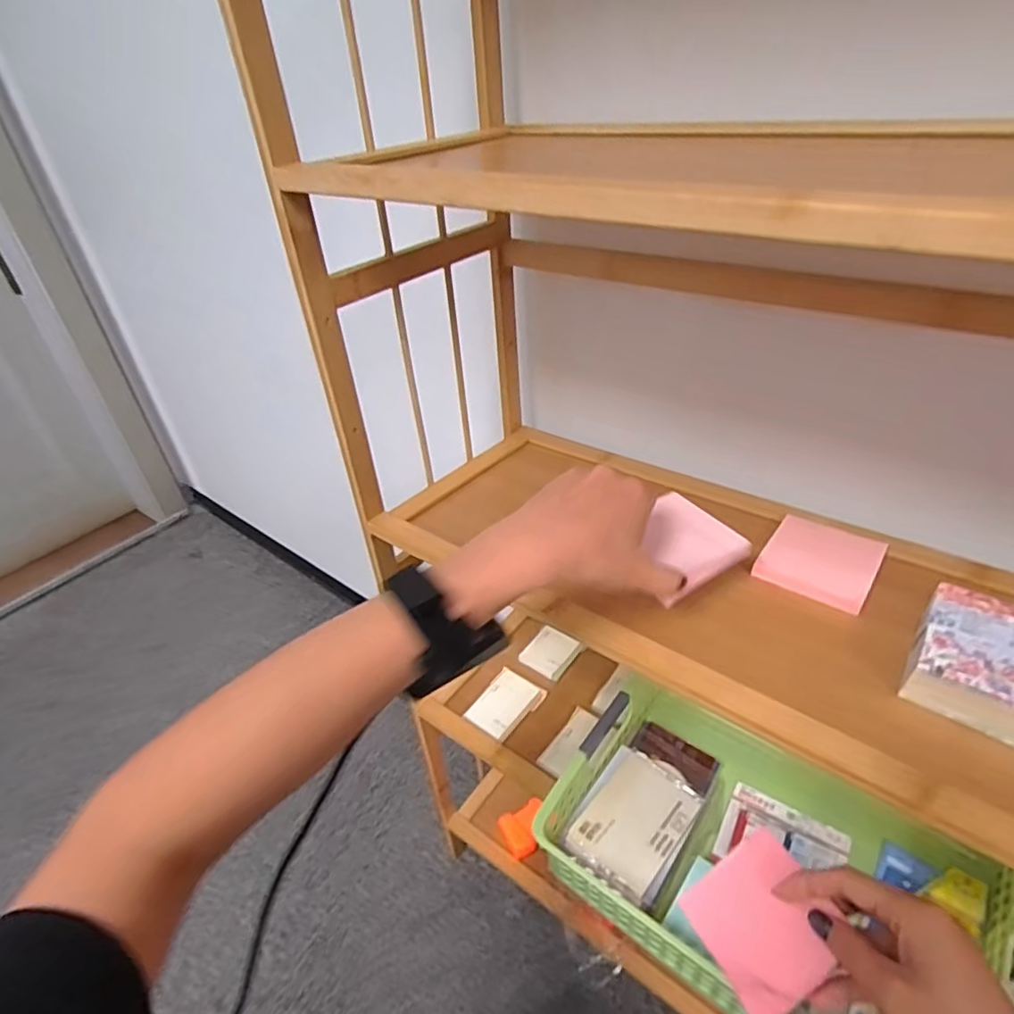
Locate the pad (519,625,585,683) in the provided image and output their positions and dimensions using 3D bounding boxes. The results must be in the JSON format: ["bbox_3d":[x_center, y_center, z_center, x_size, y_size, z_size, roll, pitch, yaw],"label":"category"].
[{"bbox_3d":[0.055,0.181,0.751,0.058,0.007,0.067,24,47,33],"label":"pad"}]

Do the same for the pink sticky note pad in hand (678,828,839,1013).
[{"bbox_3d":[0.155,0.250,0.366,0.074,0.013,0.078,-38,37,-3],"label":"pink sticky note pad in hand"}]

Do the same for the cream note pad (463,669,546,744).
[{"bbox_3d":[-0.002,0.227,0.698,0.061,0.012,0.079,23,46,32],"label":"cream note pad"}]

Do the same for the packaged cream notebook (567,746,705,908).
[{"bbox_3d":[0.119,0.287,0.553,0.081,0.014,0.119,24,47,33],"label":"packaged cream notebook"}]

